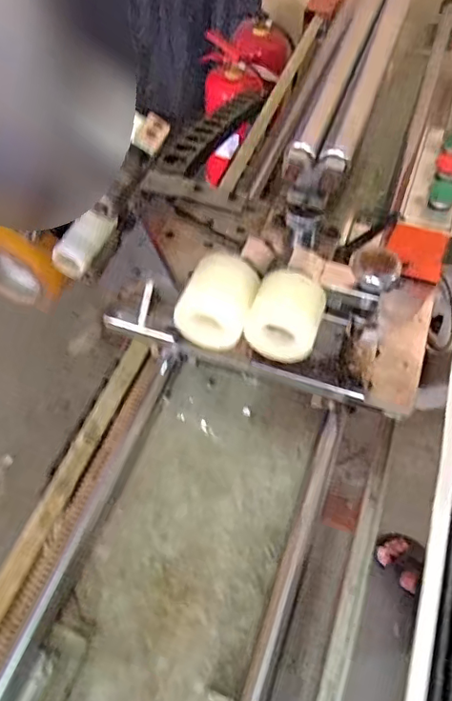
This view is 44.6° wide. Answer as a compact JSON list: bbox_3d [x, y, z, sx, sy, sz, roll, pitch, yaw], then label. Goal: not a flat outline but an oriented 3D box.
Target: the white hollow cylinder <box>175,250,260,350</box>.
[{"bbox_3d":[-0.004,-0.052,0.553,0.066,0.072,0.084,18,53,18],"label":"white hollow cylinder"}]

